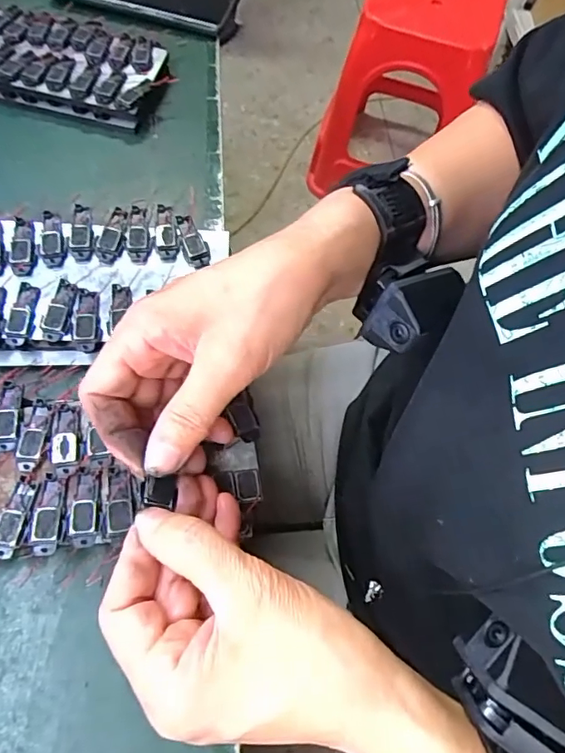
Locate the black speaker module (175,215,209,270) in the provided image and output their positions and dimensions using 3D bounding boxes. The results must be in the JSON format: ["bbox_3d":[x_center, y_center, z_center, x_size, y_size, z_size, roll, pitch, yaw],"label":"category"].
[{"bbox_3d":[-0.059,-0.089,0.336,0.016,0.004,0.038,-17,67,-11],"label":"black speaker module"}]

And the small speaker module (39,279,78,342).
[{"bbox_3d":[-0.135,-0.040,0.314,0.018,0.008,0.038,6,64,-1],"label":"small speaker module"}]

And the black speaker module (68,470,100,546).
[{"bbox_3d":[-0.102,0.067,0.264,0.014,0.004,0.037,-9,66,-8],"label":"black speaker module"}]

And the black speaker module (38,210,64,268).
[{"bbox_3d":[-0.147,-0.088,0.328,0.015,0.005,0.043,-12,66,-9],"label":"black speaker module"}]

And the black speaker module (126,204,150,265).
[{"bbox_3d":[-0.093,-0.092,0.335,0.014,0.004,0.041,-2,73,-13],"label":"black speaker module"}]

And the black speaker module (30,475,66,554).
[{"bbox_3d":[-0.118,0.069,0.261,0.014,0.004,0.039,1,62,-9],"label":"black speaker module"}]

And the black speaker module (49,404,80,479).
[{"bbox_3d":[-0.117,0.033,0.278,0.014,0.004,0.041,-8,65,-7],"label":"black speaker module"}]

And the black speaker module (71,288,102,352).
[{"bbox_3d":[-0.119,-0.034,0.315,0.016,0.009,0.037,-9,65,-7],"label":"black speaker module"}]

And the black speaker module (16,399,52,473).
[{"bbox_3d":[-0.133,0.031,0.279,0.013,0.004,0.040,5,60,-3],"label":"black speaker module"}]

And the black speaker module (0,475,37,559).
[{"bbox_3d":[-0.134,0.070,0.260,0.014,0.004,0.039,8,61,3],"label":"black speaker module"}]

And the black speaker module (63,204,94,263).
[{"bbox_3d":[-0.130,-0.092,0.331,0.016,0.006,0.044,-11,66,-8],"label":"black speaker module"}]

